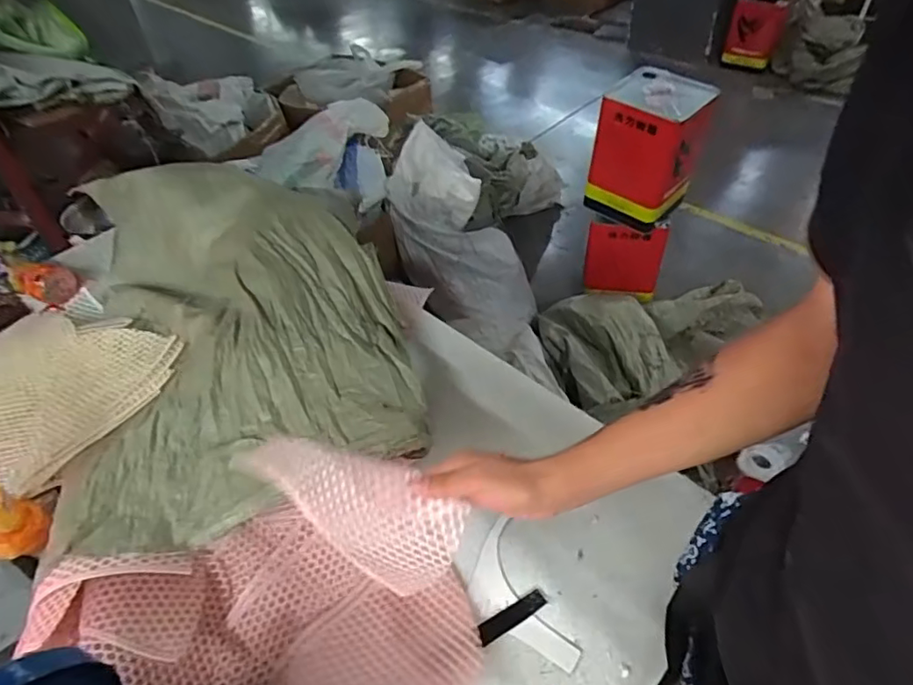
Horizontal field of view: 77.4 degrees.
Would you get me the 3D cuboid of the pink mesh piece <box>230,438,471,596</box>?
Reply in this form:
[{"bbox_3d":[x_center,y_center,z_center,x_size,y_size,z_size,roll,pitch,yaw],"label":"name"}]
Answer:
[{"bbox_3d":[-0.090,0.140,0.506,0.198,0.118,0.017,39,23,-4],"label":"pink mesh piece"}]

